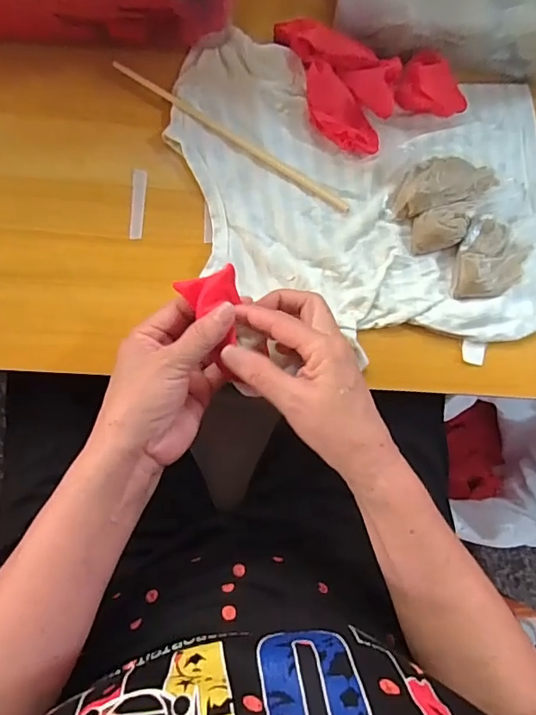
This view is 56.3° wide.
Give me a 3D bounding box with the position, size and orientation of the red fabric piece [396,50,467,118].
[{"bbox_3d":[0.143,-0.232,0.429,0.058,0.023,0.039,14,82,-5],"label":"red fabric piece"}]

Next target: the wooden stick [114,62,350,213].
[{"bbox_3d":[-0.029,-0.185,0.420,0.223,0.007,0.010,31,81,-3],"label":"wooden stick"}]

